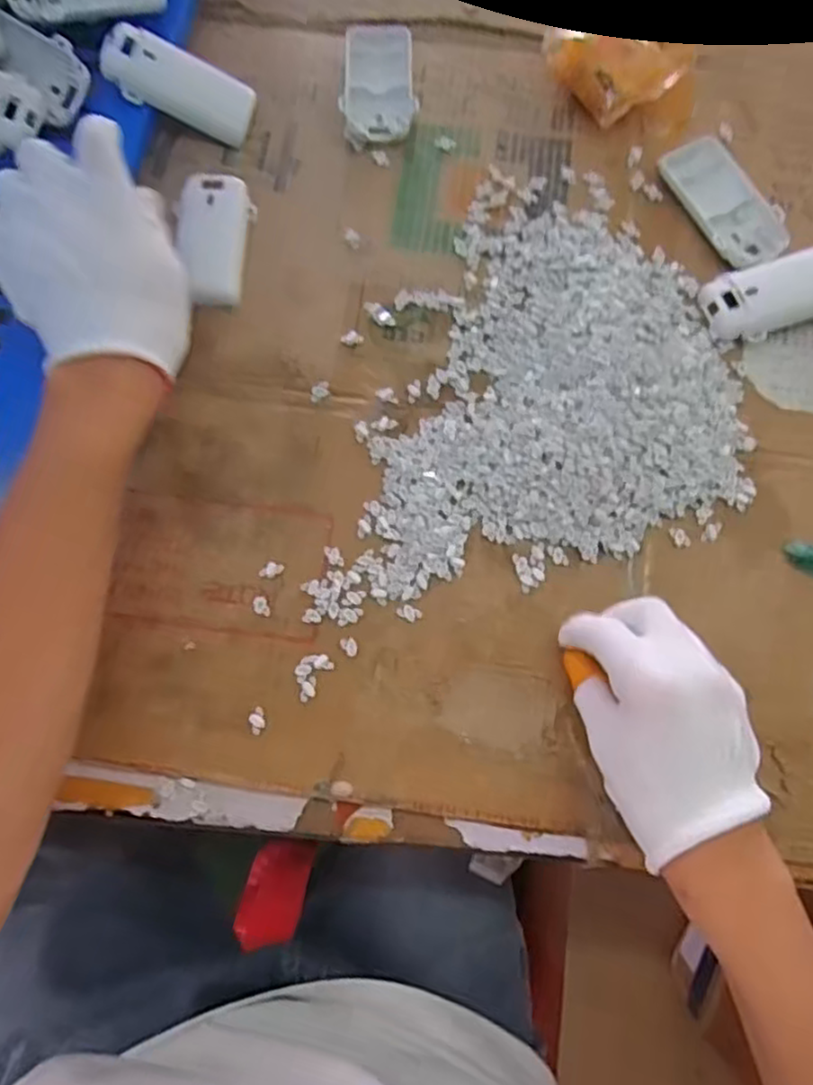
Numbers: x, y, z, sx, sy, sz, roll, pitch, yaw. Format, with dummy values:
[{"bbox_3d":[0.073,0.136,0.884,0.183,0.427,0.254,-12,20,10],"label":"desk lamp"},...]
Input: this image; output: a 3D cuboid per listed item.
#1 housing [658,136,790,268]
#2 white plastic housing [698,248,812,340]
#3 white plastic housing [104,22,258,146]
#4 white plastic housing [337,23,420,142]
[{"bbox_3d":[0.210,-0.226,0.463,0.047,0.011,0.095,-25,78,-5],"label":"housing"},{"bbox_3d":[0.239,-0.160,0.445,0.092,0.022,0.044,-15,77,-2],"label":"white plastic housing"},{"bbox_3d":[-0.152,-0.306,0.468,0.095,0.009,0.043,15,97,-27],"label":"white plastic housing"},{"bbox_3d":[-0.018,-0.320,0.485,0.049,0.012,0.090,1,77,1],"label":"white plastic housing"}]

